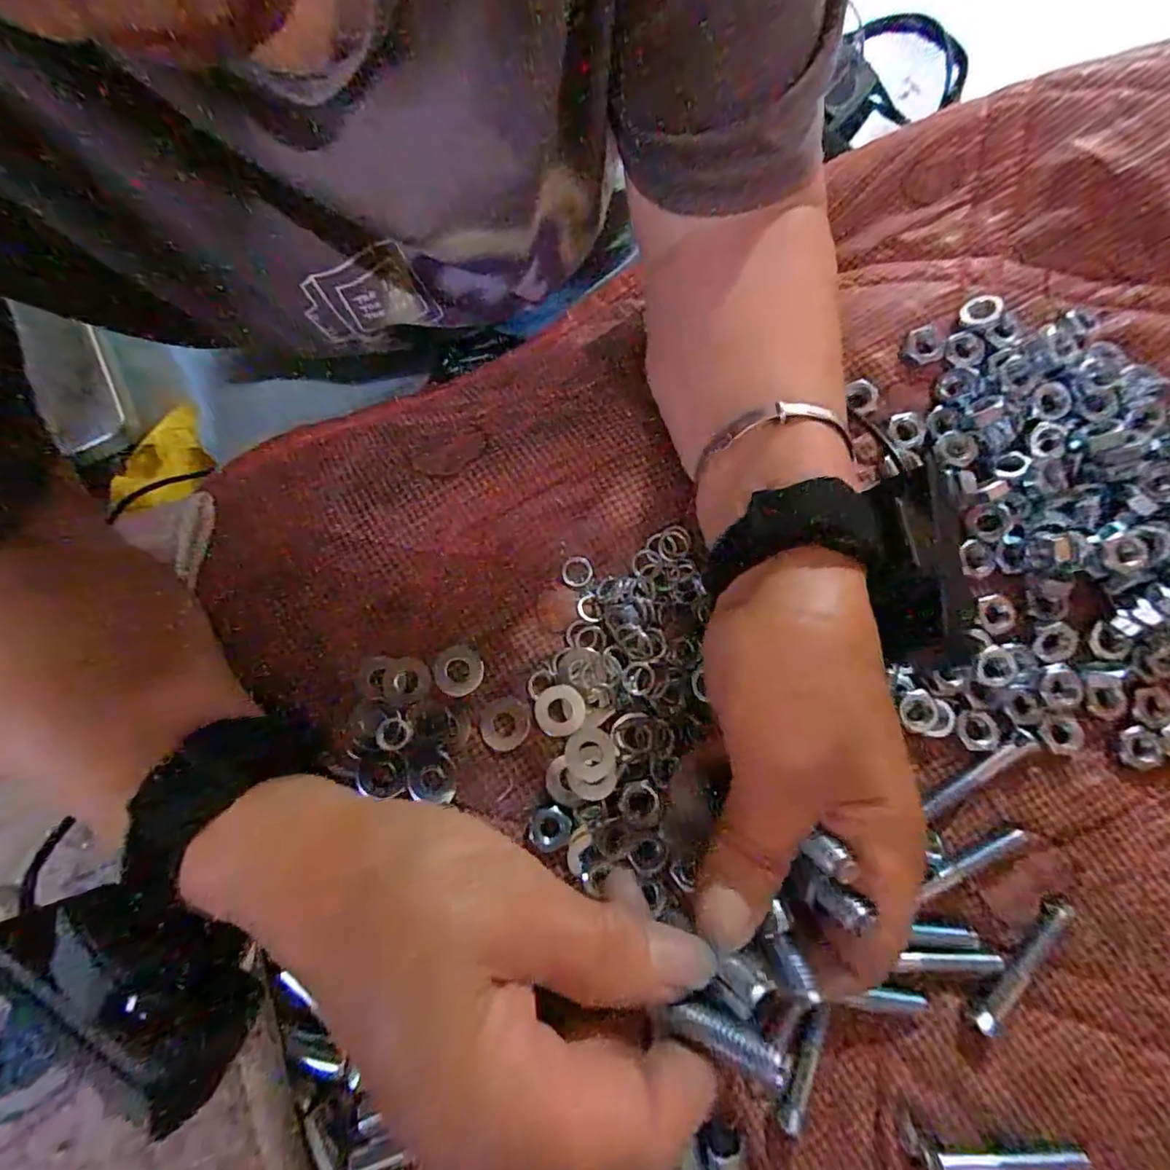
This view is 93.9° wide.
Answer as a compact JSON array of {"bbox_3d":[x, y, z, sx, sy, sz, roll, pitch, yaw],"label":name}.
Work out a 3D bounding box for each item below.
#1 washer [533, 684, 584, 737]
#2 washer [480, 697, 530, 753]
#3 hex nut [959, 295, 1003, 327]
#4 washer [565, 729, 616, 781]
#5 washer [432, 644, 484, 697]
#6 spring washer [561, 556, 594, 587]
[{"bbox_3d":[-0.011,0.053,0.232,0.021,0.004,0.021,-11,78,-1],"label":"washer"},{"bbox_3d":[-0.034,0.060,0.234,0.021,0.004,0.021,-12,78,-1],"label":"washer"},{"bbox_3d":[0.181,-0.126,0.251,0.015,0.009,0.014,-41,80,-7],"label":"hex nut"},{"bbox_3d":[0.002,0.071,0.229,0.020,0.004,0.021,-11,78,-1],"label":"washer"},{"bbox_3d":[-0.056,0.037,0.238,0.021,0.004,0.023,0,78,1],"label":"washer"},{"bbox_3d":[-0.004,-0.007,0.250,0.014,0.004,0.014,-12,78,-1],"label":"spring washer"}]

